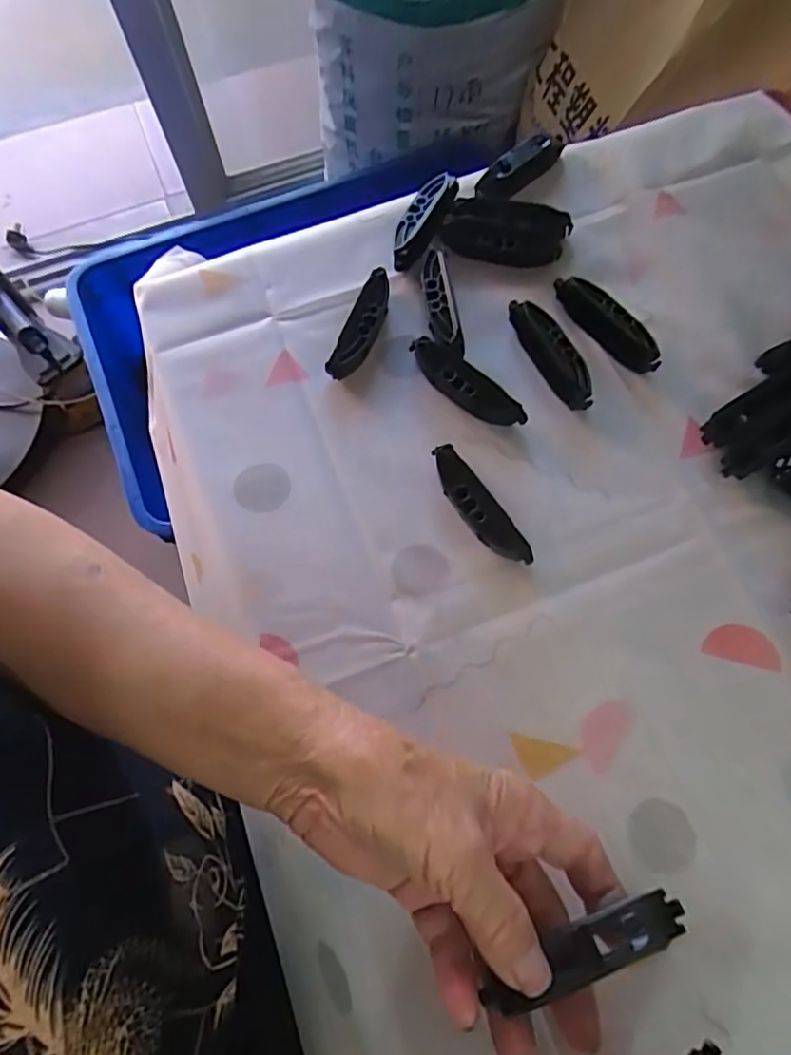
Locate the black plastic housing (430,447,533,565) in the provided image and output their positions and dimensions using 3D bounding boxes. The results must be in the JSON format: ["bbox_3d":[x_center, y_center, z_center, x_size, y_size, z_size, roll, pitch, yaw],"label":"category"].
[{"bbox_3d":[0.045,-0.012,0.336,0.018,0.017,0.081,-32,74,-9],"label":"black plastic housing"}]

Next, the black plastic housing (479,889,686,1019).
[{"bbox_3d":[0.072,0.162,0.230,0.080,0.016,0.022,-21,70,-6],"label":"black plastic housing"}]

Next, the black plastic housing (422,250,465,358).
[{"bbox_3d":[0.029,-0.140,0.380,0.018,0.015,0.080,-8,71,-2],"label":"black plastic housing"}]

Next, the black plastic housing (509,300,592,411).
[{"bbox_3d":[0.097,-0.107,0.365,0.025,0.012,0.079,-24,72,-7],"label":"black plastic housing"}]

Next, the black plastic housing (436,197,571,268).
[{"bbox_3d":[0.073,-0.195,0.398,0.081,0.016,0.041,9,72,4],"label":"black plastic housing"}]

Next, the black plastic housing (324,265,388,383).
[{"bbox_3d":[-0.019,-0.125,0.374,0.018,0.017,0.076,21,73,8],"label":"black plastic housing"}]

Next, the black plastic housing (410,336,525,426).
[{"bbox_3d":[0.041,-0.085,0.360,0.022,0.017,0.079,-44,76,-13],"label":"black plastic housing"}]

